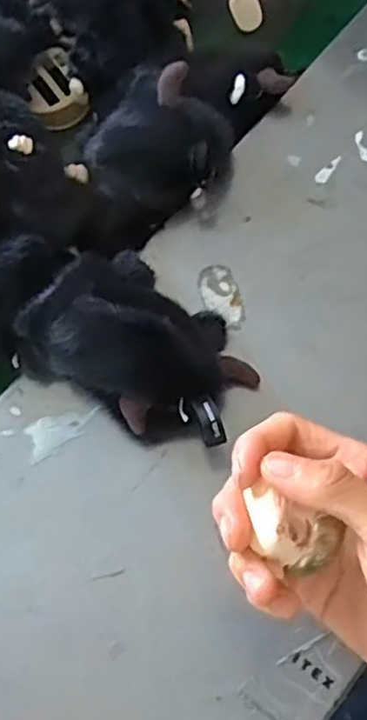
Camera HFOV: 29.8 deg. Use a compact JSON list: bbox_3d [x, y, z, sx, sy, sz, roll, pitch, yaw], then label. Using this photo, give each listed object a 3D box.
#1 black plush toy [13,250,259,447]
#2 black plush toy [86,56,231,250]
[{"bbox_3d":[-0.022,-0.009,0.374,0.125,0.050,0.088,30,75,15],"label":"black plush toy"},{"bbox_3d":[-0.018,-0.130,0.415,0.090,0.061,0.073,-36,71,-9],"label":"black plush toy"}]

